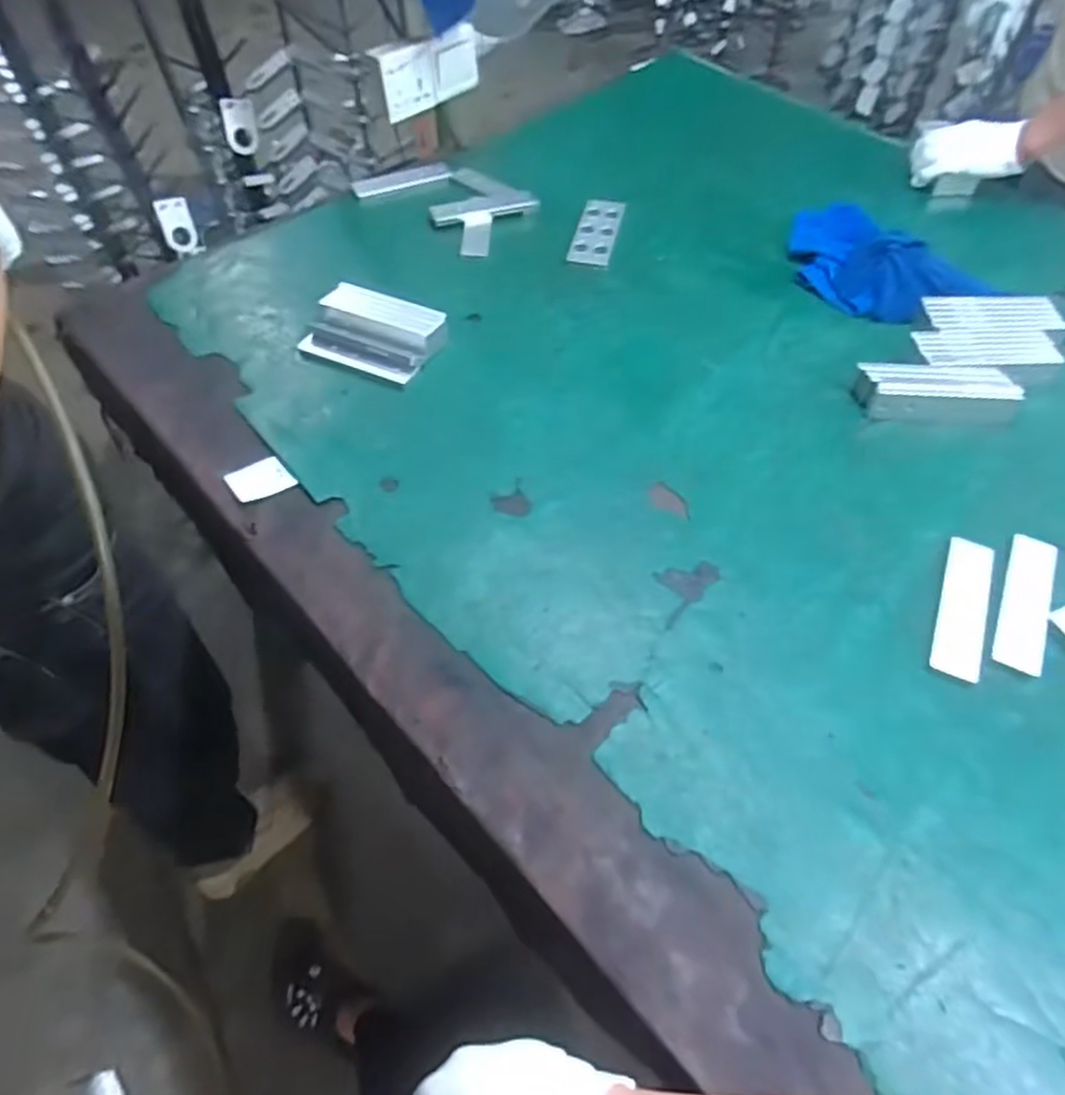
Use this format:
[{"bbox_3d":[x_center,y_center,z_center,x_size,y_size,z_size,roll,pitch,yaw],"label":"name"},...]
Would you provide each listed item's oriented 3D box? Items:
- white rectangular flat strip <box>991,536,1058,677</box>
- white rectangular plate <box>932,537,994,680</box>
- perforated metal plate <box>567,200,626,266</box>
[{"bbox_3d":[0.459,0.050,0.651,0.041,0.005,0.154,22,59,17],"label":"white rectangular flat strip"},{"bbox_3d":[0.400,0.054,0.651,0.041,0.006,0.153,19,58,16],"label":"white rectangular plate"},{"bbox_3d":[0.094,-0.462,1.025,0.059,0.011,0.154,10,56,10],"label":"perforated metal plate"}]

